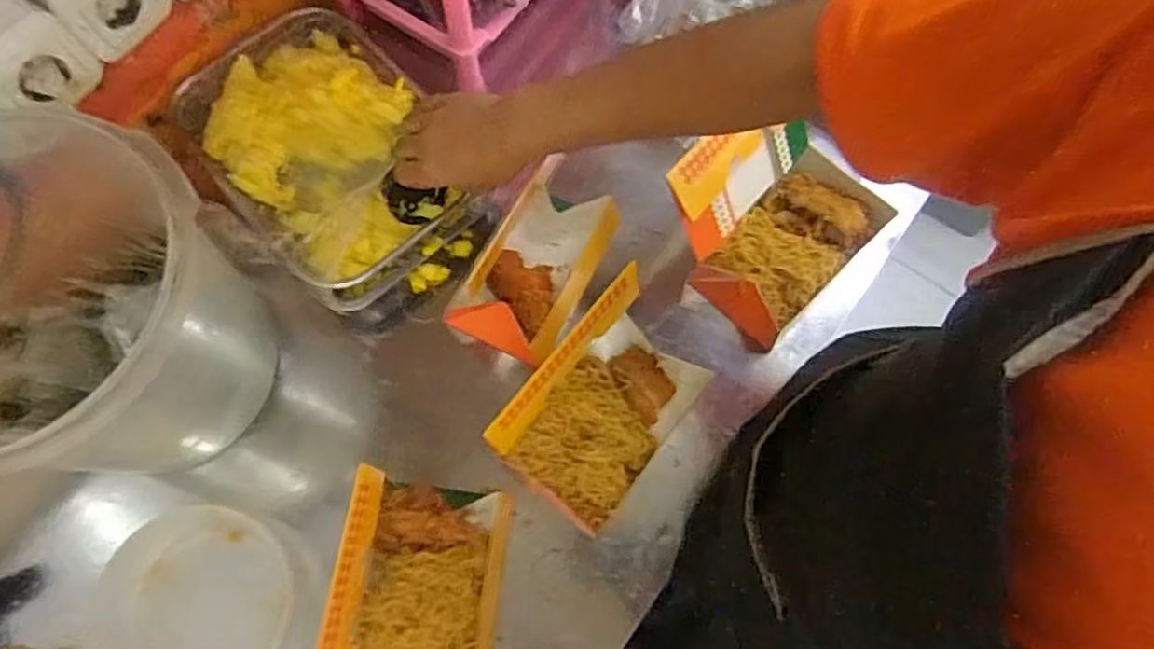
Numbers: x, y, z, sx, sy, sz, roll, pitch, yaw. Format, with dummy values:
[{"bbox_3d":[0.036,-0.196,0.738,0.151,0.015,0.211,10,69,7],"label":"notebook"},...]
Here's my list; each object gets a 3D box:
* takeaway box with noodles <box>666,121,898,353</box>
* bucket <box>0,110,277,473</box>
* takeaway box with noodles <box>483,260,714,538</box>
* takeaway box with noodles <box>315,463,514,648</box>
[{"bbox_3d":[0.195,-0.105,0.679,0.185,0.147,0.158,-42,77,-14],"label":"takeaway box with noodles"},{"bbox_3d":[-0.411,0.003,0.578,0.280,0.252,0.251,9,71,2],"label":"bucket"},{"bbox_3d":[0.028,0.069,0.601,0.107,0.159,0.182,37,74,10],"label":"takeaway box with noodles"},{"bbox_3d":[-0.120,0.209,0.544,0.107,0.147,0.170,7,71,1],"label":"takeaway box with noodles"}]

